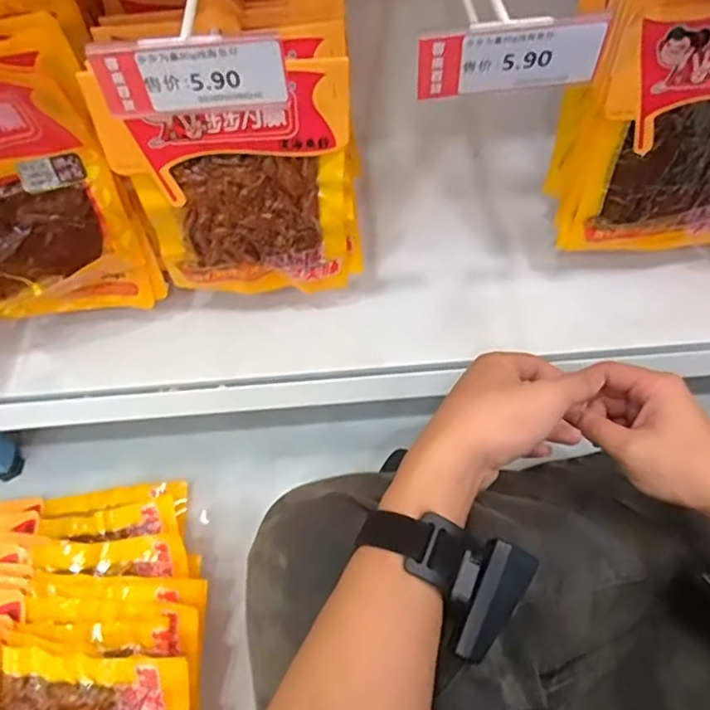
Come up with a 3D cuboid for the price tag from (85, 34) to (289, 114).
[{"bbox_3d":[-0.087,-0.151,0.333,0.099,0.037,0.009,-3,56,1],"label":"price tag"}]

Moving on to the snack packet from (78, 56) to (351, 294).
[{"bbox_3d":[-0.089,-0.126,0.503,0.174,0.208,0.024,-10,56,-4],"label":"snack packet"}]

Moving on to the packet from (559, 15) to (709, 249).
[{"bbox_3d":[0.280,-0.172,0.515,0.159,0.213,0.018,-2,56,1],"label":"packet"}]

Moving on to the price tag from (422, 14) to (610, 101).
[{"bbox_3d":[0.083,-0.160,0.334,0.096,0.039,0.007,-3,56,1],"label":"price tag"}]

